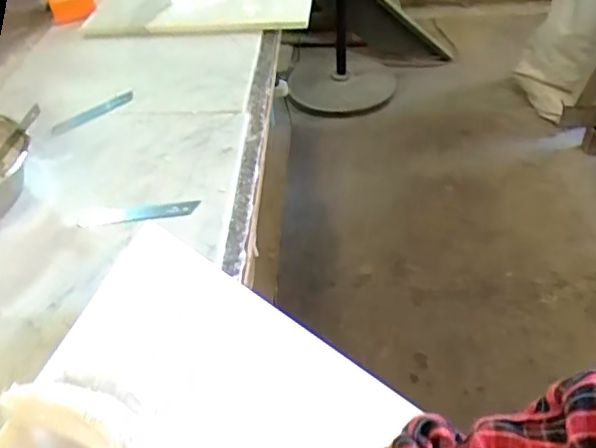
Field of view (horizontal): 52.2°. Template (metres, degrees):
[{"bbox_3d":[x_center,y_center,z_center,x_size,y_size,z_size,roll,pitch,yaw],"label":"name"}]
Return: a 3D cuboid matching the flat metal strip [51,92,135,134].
[{"bbox_3d":[-0.234,-0.127,0.696,0.019,0.006,0.103,32,54,33],"label":"flat metal strip"}]

